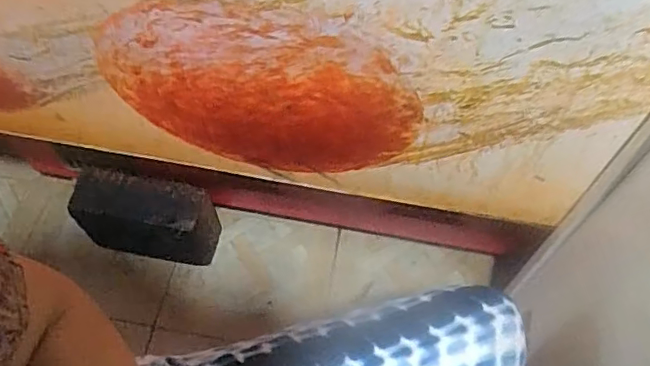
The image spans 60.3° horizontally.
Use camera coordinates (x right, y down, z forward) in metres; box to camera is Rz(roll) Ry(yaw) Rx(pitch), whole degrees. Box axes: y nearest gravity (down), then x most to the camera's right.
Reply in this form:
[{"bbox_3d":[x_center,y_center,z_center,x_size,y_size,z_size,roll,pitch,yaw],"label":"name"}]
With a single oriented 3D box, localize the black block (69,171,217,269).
[{"bbox_3d":[-0.332,0.069,1.054,0.244,0.176,0.087,9,61,5],"label":"black block"}]

